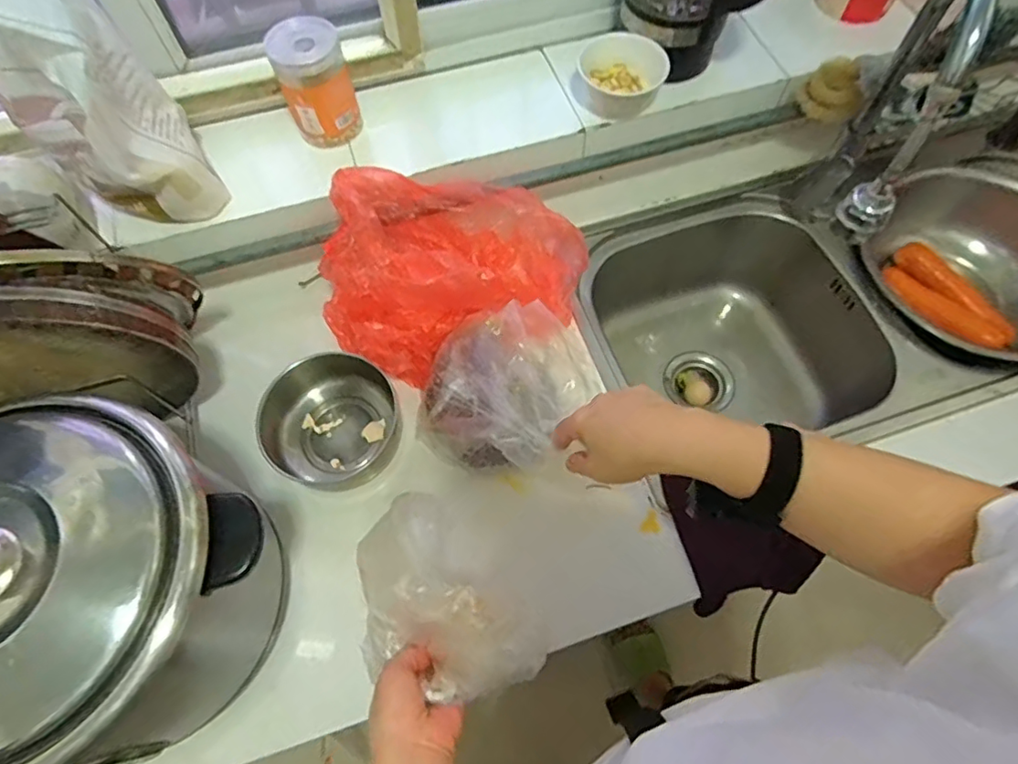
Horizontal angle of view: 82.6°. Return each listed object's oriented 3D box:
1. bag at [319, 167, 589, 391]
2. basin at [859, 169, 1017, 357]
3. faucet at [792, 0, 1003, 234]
[{"bbox_3d":[-0.069,-0.143,0.687,0.300,0.132,0.233,-25,66,-10],"label":"bag"},{"bbox_3d":[0.630,-0.145,0.789,0.295,0.085,0.297,-1,64,1],"label":"basin"},{"bbox_3d":[0.403,-0.264,0.629,0.076,0.317,0.202,23,67,12],"label":"faucet"}]

